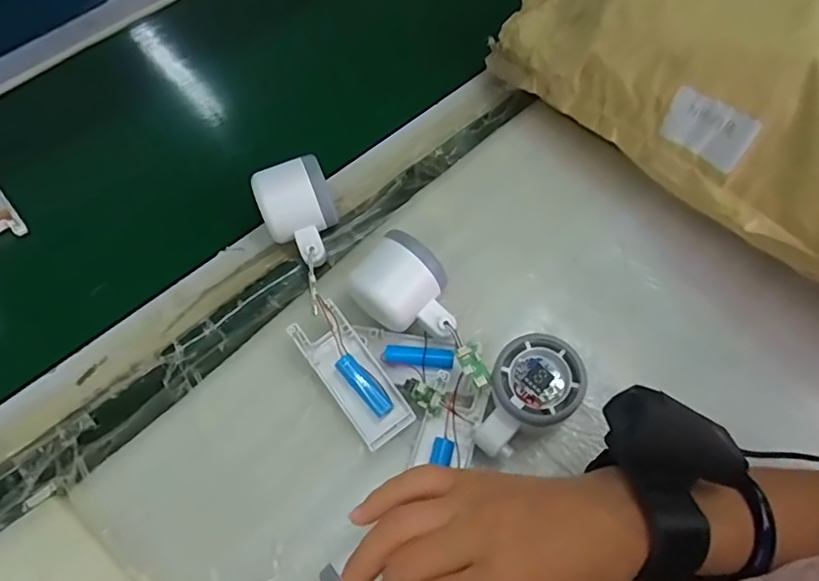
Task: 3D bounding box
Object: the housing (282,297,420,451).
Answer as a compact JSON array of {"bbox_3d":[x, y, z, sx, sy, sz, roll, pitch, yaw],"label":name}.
[{"bbox_3d":[-0.041,0.058,0.399,0.039,0.015,0.104,-34,79,-17],"label":"housing"}]

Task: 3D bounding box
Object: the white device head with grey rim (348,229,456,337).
[{"bbox_3d":[0.000,0.002,0.401,0.076,0.047,0.055,33,68,15],"label":"white device head with grey rim"}]

